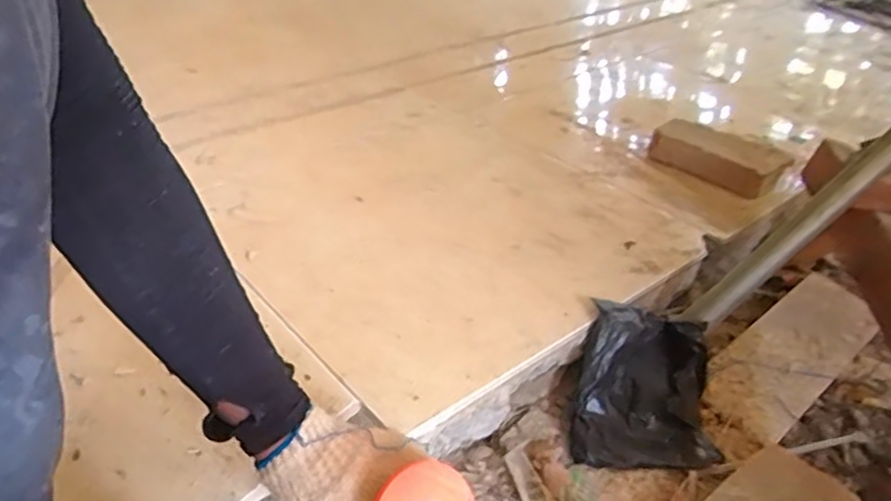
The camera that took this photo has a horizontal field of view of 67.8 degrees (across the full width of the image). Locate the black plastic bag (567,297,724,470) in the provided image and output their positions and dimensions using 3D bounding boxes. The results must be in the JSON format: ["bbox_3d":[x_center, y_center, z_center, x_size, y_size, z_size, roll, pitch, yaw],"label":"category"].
[{"bbox_3d":[0.194,0.134,0.652,0.132,0.082,0.144,7,35,7],"label":"black plastic bag"}]

